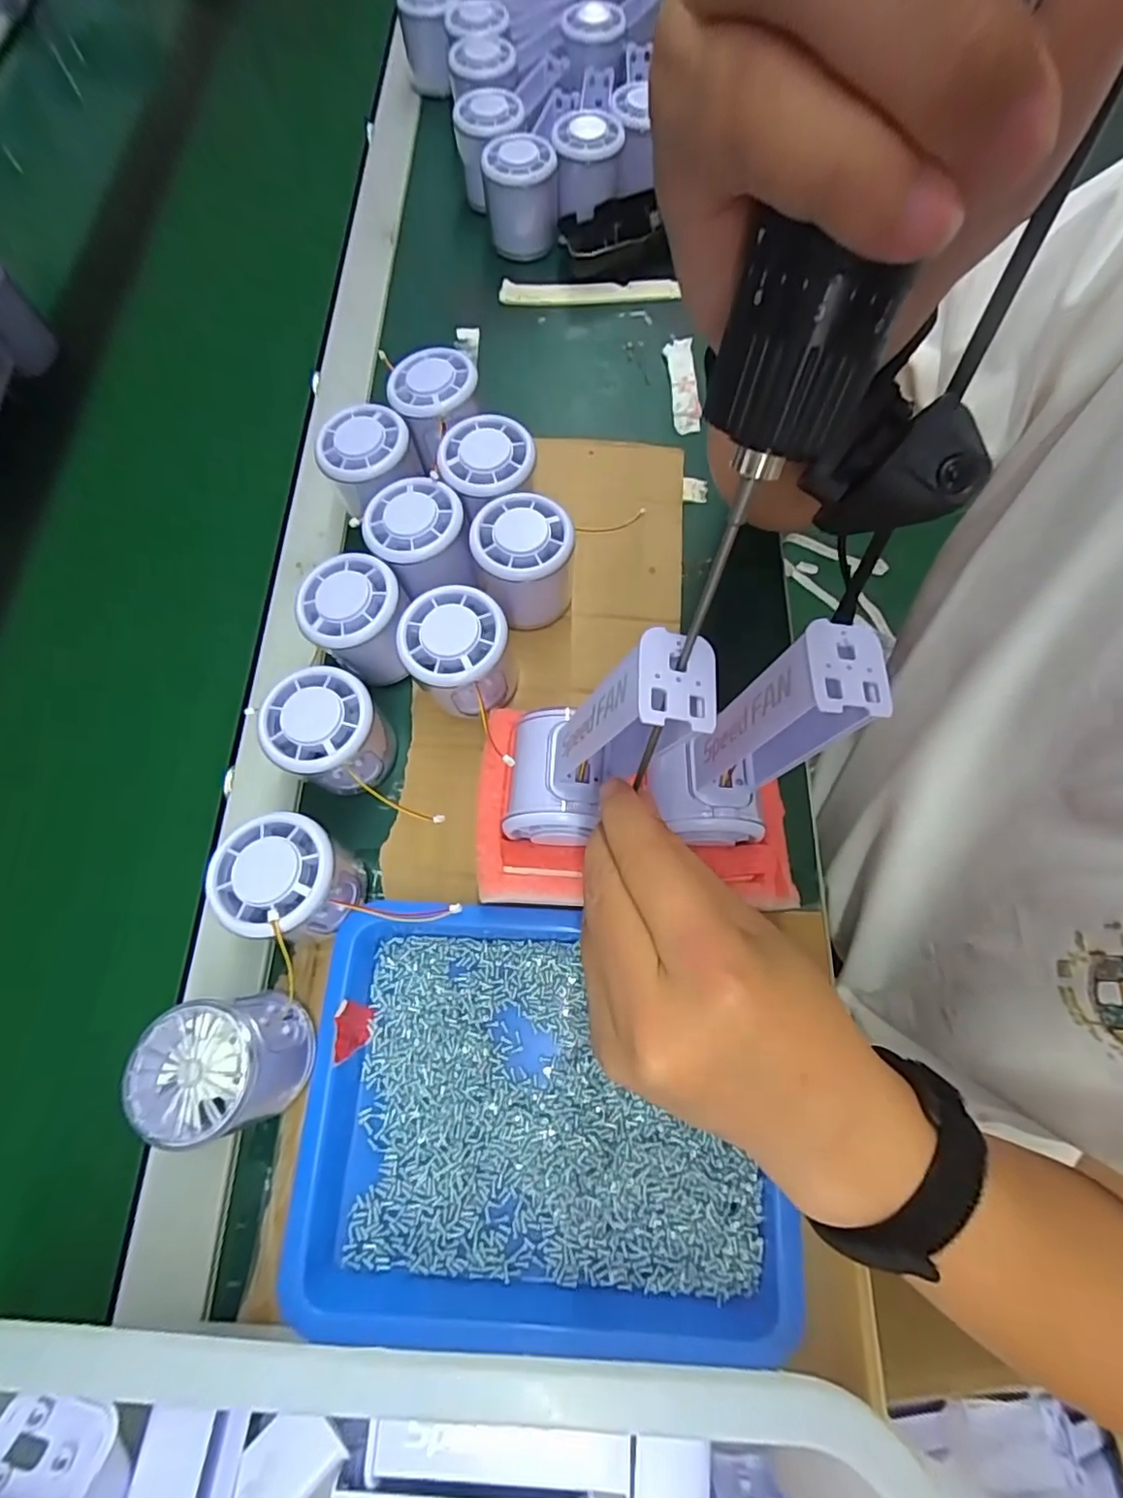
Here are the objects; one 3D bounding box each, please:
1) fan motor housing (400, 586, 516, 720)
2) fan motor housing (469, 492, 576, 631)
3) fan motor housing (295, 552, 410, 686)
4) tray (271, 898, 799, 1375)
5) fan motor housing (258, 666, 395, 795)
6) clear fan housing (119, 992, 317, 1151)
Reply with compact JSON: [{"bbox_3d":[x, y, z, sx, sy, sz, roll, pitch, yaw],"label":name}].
[{"bbox_3d":[-0.057,-0.048,0.331,0.056,0.062,0.057,0,70,0],"label":"fan motor housing"},{"bbox_3d":[-0.022,-0.109,0.351,0.054,0.059,0.055,0,70,0],"label":"fan motor housing"},{"bbox_3d":[-0.115,-0.071,0.341,0.054,0.055,0.058,0,70,0],"label":"fan motor housing"},{"bbox_3d":[-0.011,0.164,0.277,0.217,0.031,0.172,2,70,1],"label":"tray"},{"bbox_3d":[-0.124,-0.007,0.322,0.057,0.052,0.056,0,70,0],"label":"fan motor housing"},{"bbox_3d":[-0.152,0.142,0.269,0.059,0.050,0.052,-13,71,-4],"label":"clear fan housing"}]

